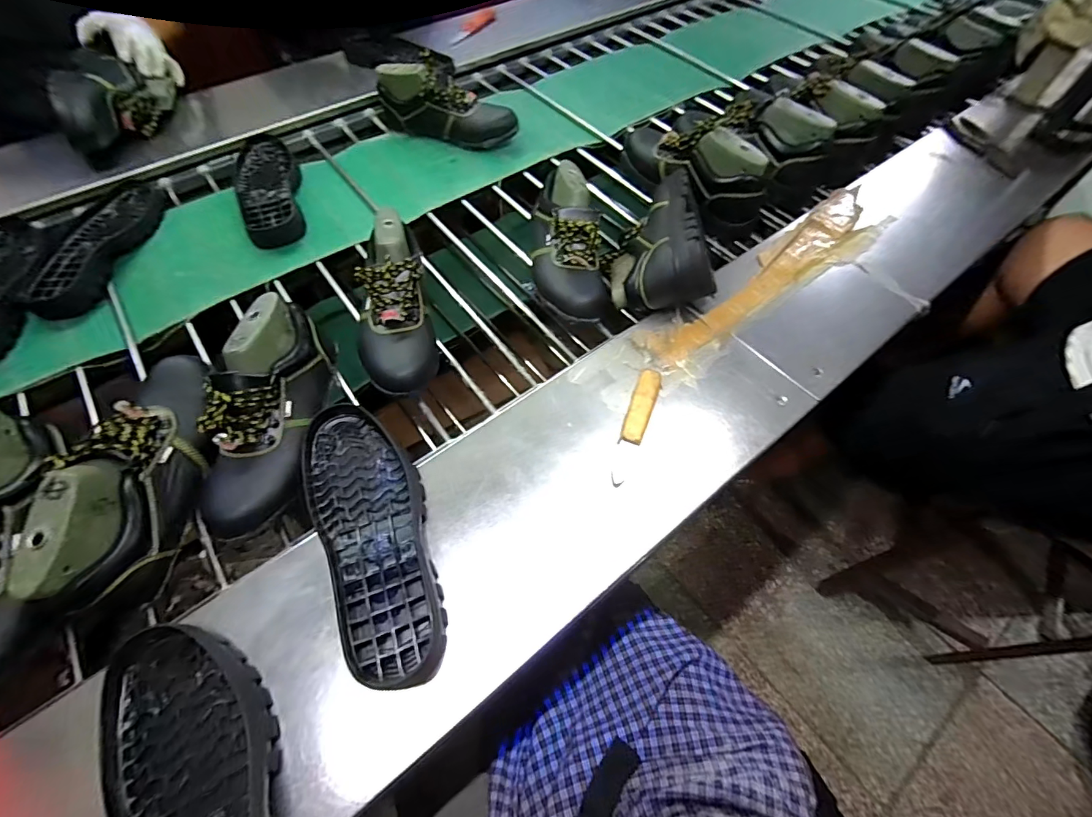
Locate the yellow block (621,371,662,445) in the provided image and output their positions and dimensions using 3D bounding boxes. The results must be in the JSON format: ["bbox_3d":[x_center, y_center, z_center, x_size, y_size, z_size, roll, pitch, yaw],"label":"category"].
[{"bbox_3d":[0.118,-0.003,0.566,0.030,0.015,0.108,21,59,11],"label":"yellow block"}]

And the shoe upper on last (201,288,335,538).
[{"bbox_3d":[-0.322,0.002,0.532,0.091,0.103,0.281,2,70,-1],"label":"shoe upper on last"}]

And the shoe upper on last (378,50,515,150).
[{"bbox_3d":[-0.193,-0.608,0.911,0.283,0.122,0.108,13,58,6],"label":"shoe upper on last"}]

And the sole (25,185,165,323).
[{"bbox_3d":[-0.727,-0.271,0.750,0.103,0.025,0.306,0,58,-2],"label":"sole"}]

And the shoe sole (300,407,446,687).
[{"bbox_3d":[-0.176,0.121,0.475,0.107,0.035,0.296,-24,62,-17],"label":"shoe sole"}]

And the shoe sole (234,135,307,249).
[{"bbox_3d":[-0.498,-0.396,0.828,0.101,0.030,0.313,-18,60,-13],"label":"shoe sole"}]

